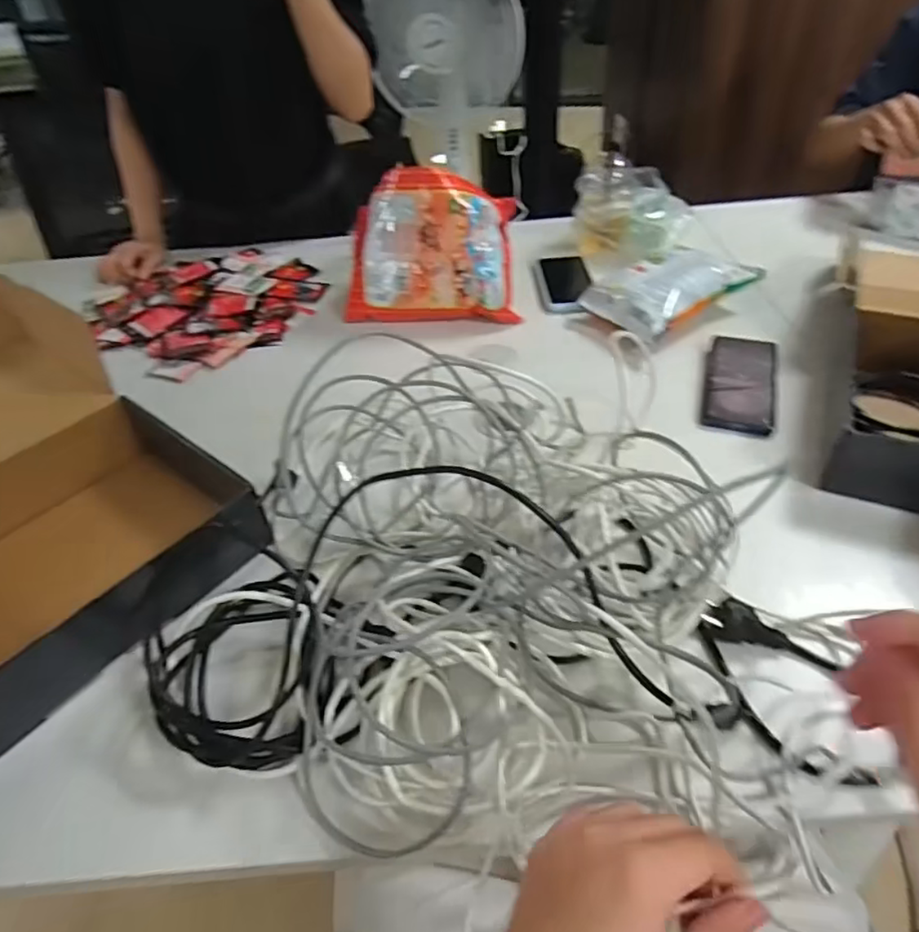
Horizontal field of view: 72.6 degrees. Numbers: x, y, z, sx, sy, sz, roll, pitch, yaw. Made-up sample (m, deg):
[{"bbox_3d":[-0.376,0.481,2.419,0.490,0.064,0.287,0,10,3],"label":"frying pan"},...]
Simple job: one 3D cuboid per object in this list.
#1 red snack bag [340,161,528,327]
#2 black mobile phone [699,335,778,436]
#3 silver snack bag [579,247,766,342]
[{"bbox_3d":[-0.043,-0.291,0.840,0.227,0.177,0.090,-3,43,2],"label":"red snack bag"},{"bbox_3d":[0.331,-0.099,0.738,0.074,0.017,0.170,12,46,17],"label":"black mobile phone"},{"bbox_3d":[0.280,-0.237,0.843,0.208,0.064,0.131,-30,49,-24],"label":"silver snack bag"}]

